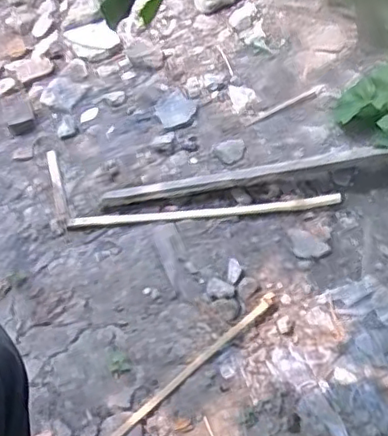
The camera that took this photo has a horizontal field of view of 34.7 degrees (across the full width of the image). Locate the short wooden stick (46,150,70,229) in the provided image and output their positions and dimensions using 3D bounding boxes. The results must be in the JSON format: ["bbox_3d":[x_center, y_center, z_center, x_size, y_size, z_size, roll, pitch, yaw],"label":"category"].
[{"bbox_3d":[-0.278,-0.064,1.257,0.021,0.021,0.222,-14,46,-10],"label":"short wooden stick"}]

